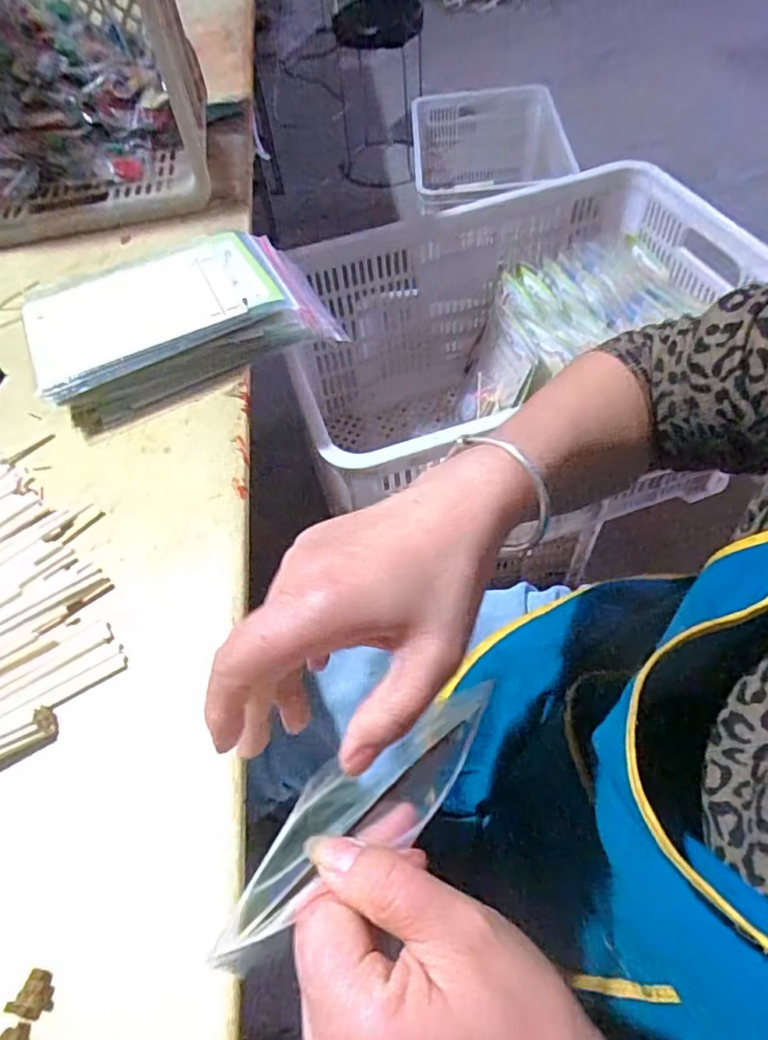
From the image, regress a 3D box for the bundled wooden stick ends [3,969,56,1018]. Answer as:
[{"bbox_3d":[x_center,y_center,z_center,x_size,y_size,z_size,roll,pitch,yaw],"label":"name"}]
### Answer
[{"bbox_3d":[-0.169,0.230,0.286,0.015,0.014,0.017,11,56,13],"label":"bundled wooden stick ends"}]

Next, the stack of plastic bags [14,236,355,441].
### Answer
[{"bbox_3d":[-0.192,-0.196,0.557,0.262,0.058,0.166,-24,55,-11],"label":"stack of plastic bags"}]

